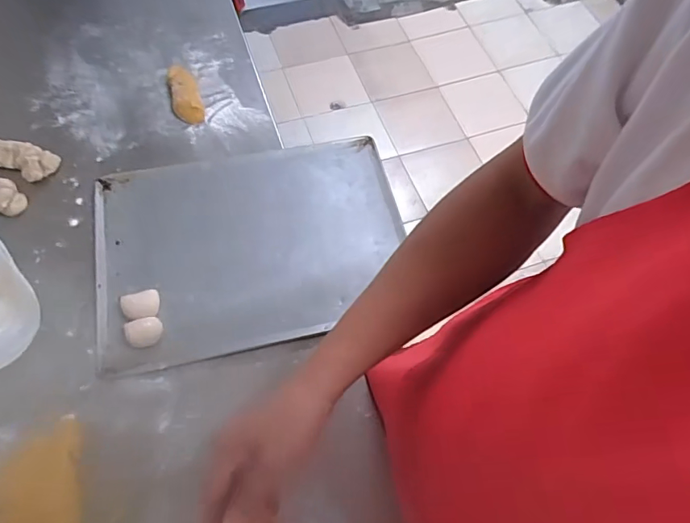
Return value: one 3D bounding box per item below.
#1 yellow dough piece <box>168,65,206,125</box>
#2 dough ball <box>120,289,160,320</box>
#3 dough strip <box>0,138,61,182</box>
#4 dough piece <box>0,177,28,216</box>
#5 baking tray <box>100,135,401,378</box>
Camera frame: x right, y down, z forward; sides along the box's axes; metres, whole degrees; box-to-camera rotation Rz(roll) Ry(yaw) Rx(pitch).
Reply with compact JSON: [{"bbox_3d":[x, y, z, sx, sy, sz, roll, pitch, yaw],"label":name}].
[{"bbox_3d":[-0.276,-0.288,0.836,0.048,0.023,0.126,-17,63,-11],"label":"yellow dough piece"},{"bbox_3d":[-0.276,0.059,0.657,0.048,0.016,0.040,-24,65,-14],"label":"dough ball"},{"bbox_3d":[-0.538,-0.170,0.767,0.157,0.034,0.048,15,62,7],"label":"dough strip"},{"bbox_3d":[-0.520,-0.097,0.734,0.050,0.030,0.049,41,68,19],"label":"dough piece"},{"bbox_3d":[-0.137,-0.033,0.720,0.443,0.016,0.323,-12,62,-8],"label":"baking tray"}]

